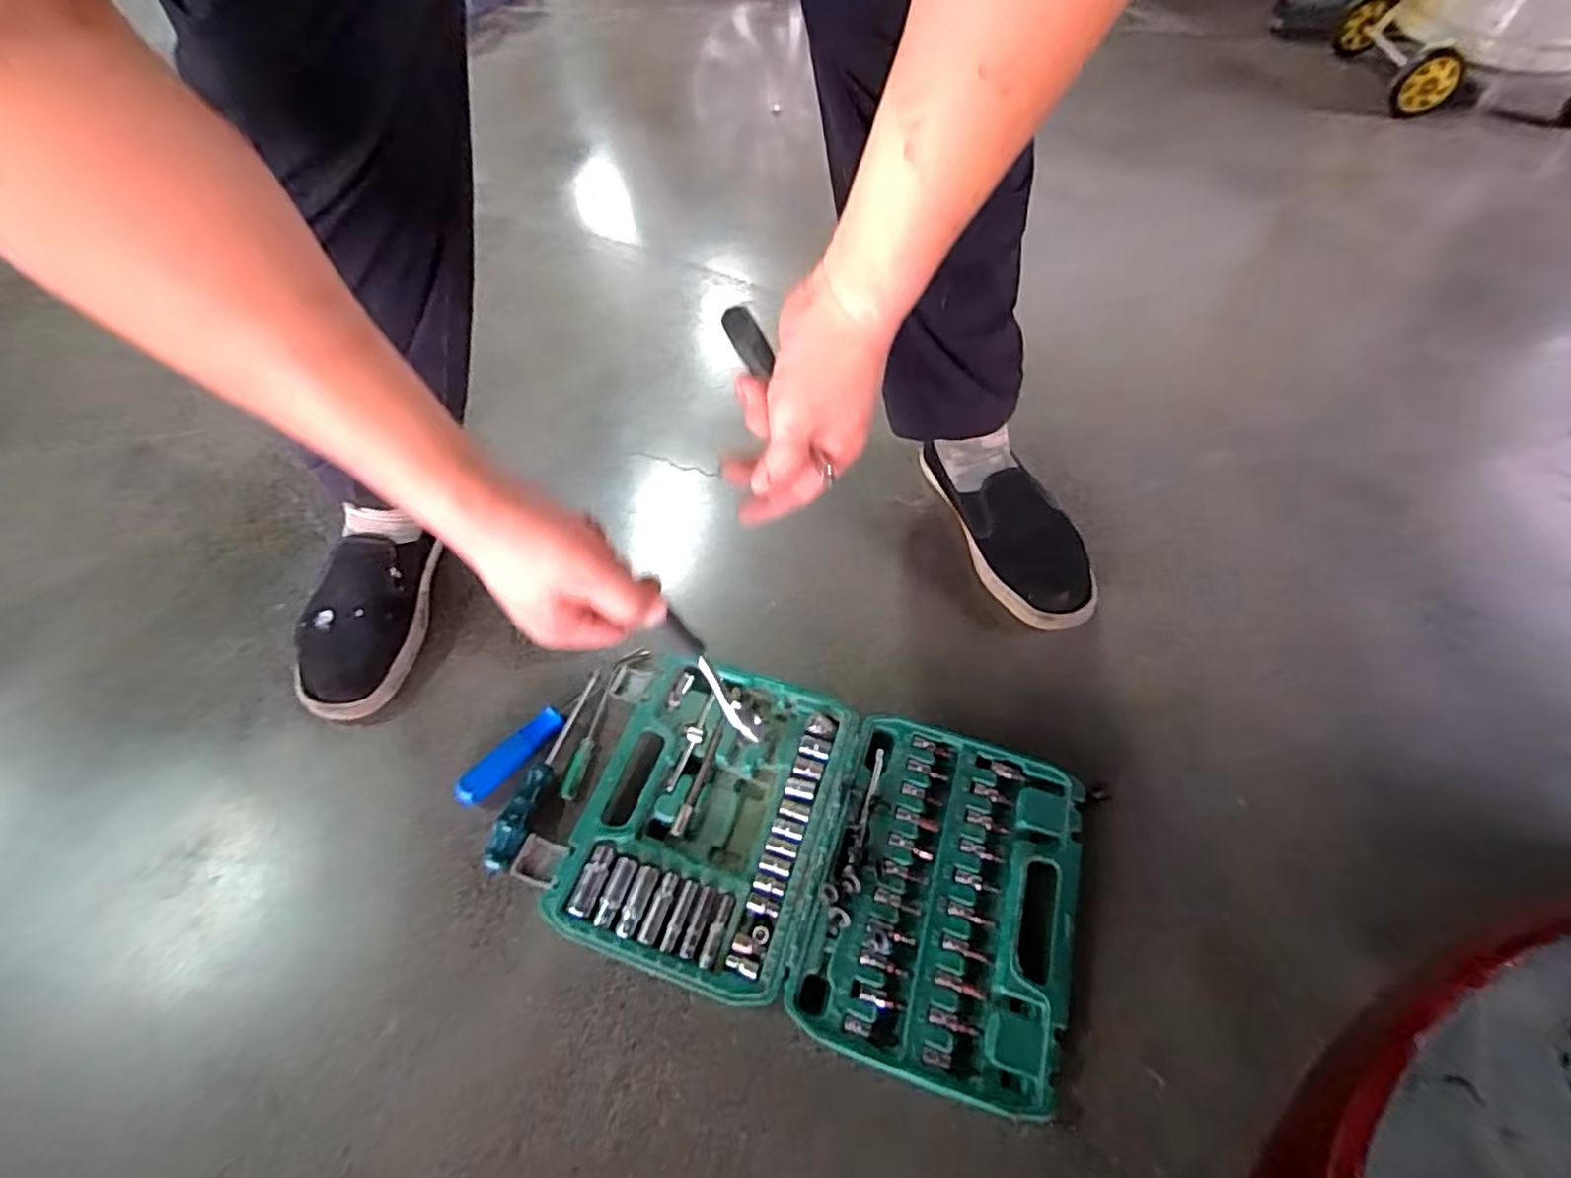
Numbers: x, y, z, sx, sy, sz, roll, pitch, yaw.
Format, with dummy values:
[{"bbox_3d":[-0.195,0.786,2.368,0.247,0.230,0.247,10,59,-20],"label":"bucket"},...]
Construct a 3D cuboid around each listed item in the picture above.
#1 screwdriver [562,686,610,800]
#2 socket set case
[{"bbox_3d":[-0.183,0.144,0.613,0.013,0.017,0.104,8,56,5],"label":"screwdriver"},{"bbox_3d":[0.028,0.213,0.548,0.391,0.033,0.250,15,57,10],"label":"socket set case"}]

